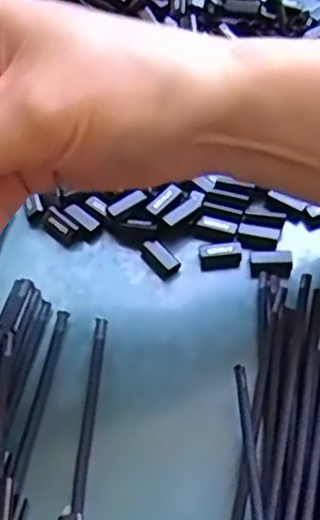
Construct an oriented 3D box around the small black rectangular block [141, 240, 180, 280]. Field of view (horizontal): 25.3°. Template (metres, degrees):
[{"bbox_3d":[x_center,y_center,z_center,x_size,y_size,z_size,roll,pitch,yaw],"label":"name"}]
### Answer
[{"bbox_3d":[-0.001,-0.001,0.329,0.011,0.006,0.019,-37,64,-22],"label":"small black rectangular block"}]

